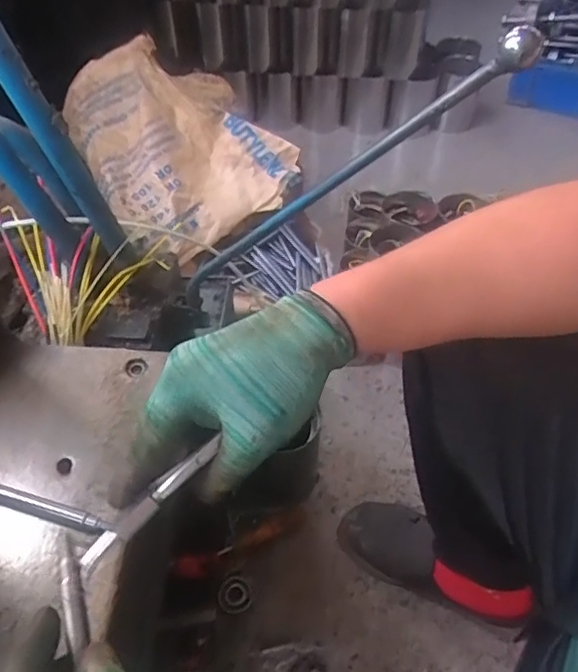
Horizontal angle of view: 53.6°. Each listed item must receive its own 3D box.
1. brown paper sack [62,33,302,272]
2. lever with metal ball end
[{"bbox_3d":[-0.215,-0.366,1.066,0.332,0.098,0.429,-35,83,-9],"label":"brown paper sack"},{"bbox_3d":[0.020,-0.124,0.530,0.028,0.439,0.025,39,47,-24],"label":"lever with metal ball end"}]

